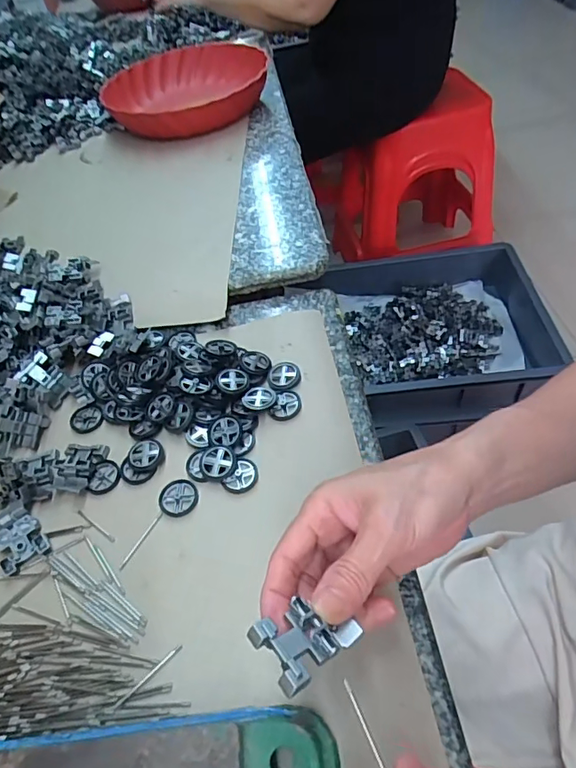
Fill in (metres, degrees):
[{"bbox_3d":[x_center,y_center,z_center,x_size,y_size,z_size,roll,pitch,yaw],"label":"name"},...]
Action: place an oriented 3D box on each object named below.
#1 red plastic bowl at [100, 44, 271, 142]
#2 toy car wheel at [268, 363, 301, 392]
[{"bbox_3d":[-0.146,-0.418,0.739,0.210,0.076,0.229,-5,50,5],"label":"red plastic bowl"},{"bbox_3d":[-0.003,-0.007,0.416,0.026,0.004,0.029,-13,50,-1],"label":"toy car wheel"}]

